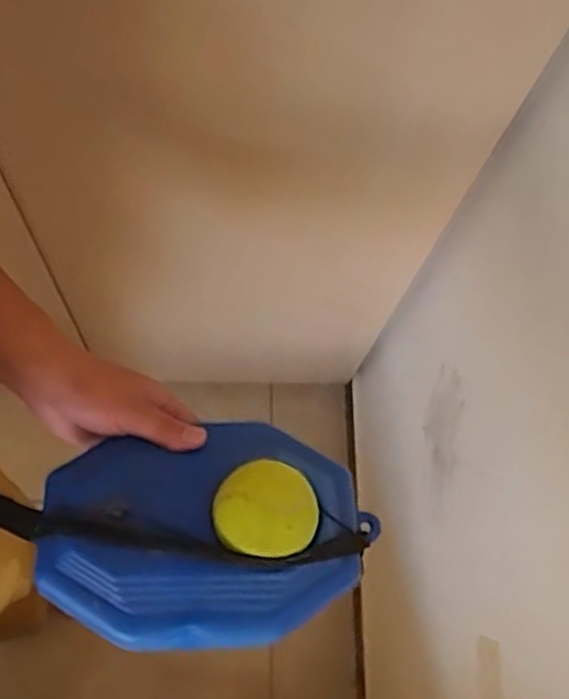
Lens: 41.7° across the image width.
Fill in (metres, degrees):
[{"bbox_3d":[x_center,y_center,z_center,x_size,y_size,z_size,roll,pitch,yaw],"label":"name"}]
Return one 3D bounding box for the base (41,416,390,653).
[{"bbox_3d":[-0.048,0.111,0.461,0.198,0.059,0.131,0,74,-1],"label":"base"}]

